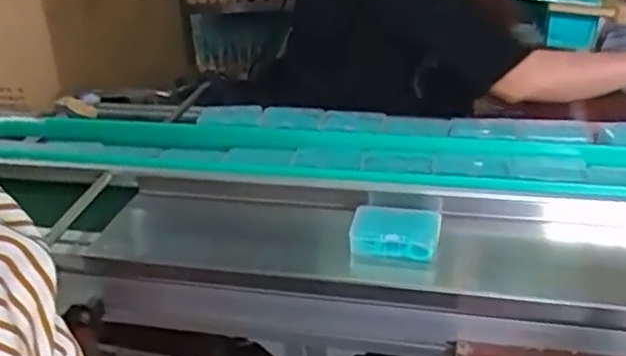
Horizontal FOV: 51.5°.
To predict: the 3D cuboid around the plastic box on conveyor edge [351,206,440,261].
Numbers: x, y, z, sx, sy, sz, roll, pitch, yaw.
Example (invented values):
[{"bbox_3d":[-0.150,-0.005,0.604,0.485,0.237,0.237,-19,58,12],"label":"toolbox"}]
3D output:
[{"bbox_3d":[0.078,0.052,0.619,0.081,0.024,0.053,2,29,10],"label":"plastic box on conveyor edge"}]

